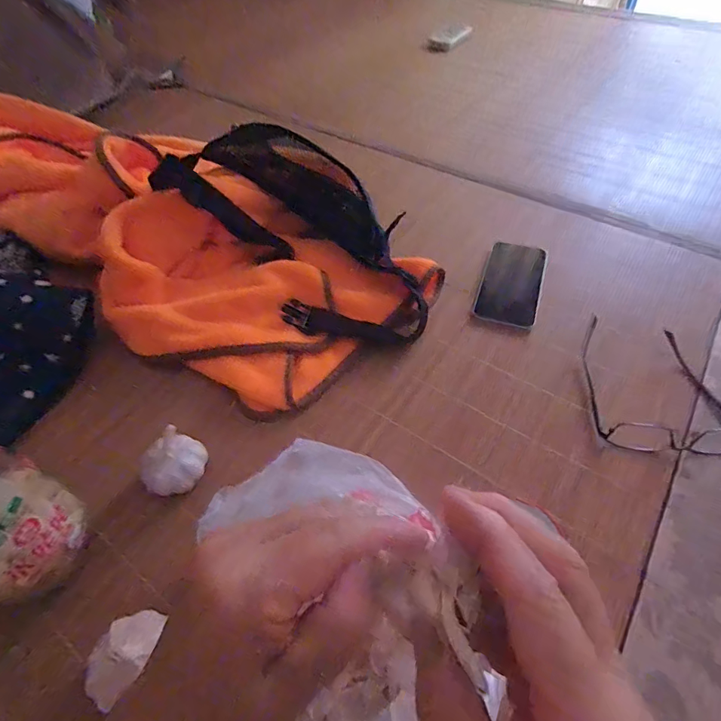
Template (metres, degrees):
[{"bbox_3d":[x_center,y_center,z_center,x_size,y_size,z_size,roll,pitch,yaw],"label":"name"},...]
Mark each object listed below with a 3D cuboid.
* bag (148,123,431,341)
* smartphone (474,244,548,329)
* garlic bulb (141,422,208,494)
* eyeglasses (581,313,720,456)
[{"bbox_3d":[-0.072,-0.154,0.537,0.199,0.077,0.377,-39,75,-24],"label":"bag"},{"bbox_3d":[0.191,-0.099,0.547,0.071,0.009,0.141,15,54,15],"label":"smartphone"},{"bbox_3d":[-0.168,0.094,0.394,0.046,0.039,0.055,32,60,26],"label":"garlic bulb"},{"bbox_3d":[0.296,0.021,0.428,0.139,0.031,0.139,1,52,5],"label":"eyeglasses"}]

